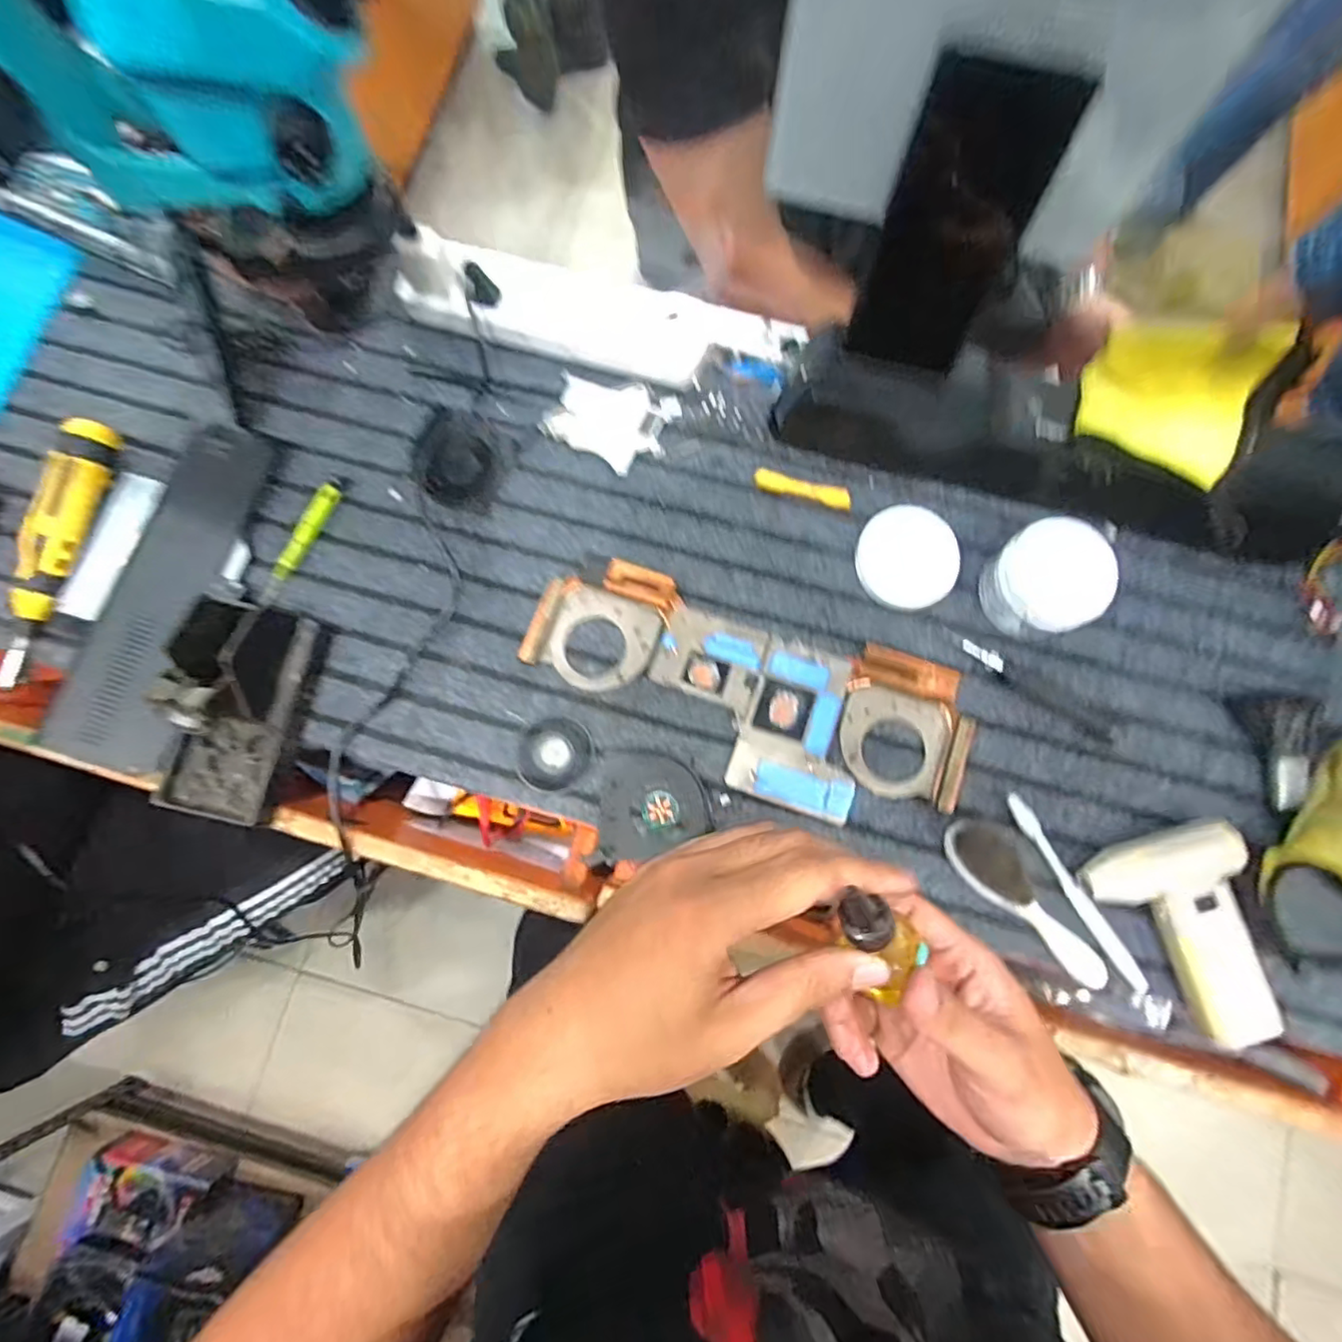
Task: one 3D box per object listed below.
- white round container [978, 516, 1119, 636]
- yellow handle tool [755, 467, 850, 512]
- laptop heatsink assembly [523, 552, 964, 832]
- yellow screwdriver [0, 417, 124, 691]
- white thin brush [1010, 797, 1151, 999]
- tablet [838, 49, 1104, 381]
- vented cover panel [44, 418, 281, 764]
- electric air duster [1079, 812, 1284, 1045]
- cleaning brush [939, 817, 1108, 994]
[{"bbox_3d":[0.285,-0.069,0.468,0.068,0.061,0.079,-35,82,-6],"label":"white round container"},{"bbox_3d":[0.110,-0.152,0.513,0.081,0.004,0.018,15,80,3],"label":"yellow handle tool"},{"bbox_3d":[0.057,0.018,0.479,0.342,0.013,0.133,19,81,4],"label":"laptop heatsink assembly"},{"bbox_3d":[-0.497,-0.097,0.487,0.043,0.031,0.218,16,80,3],"label":"yellow screwdriver"},{"bbox_3d":[0.298,0.163,0.448,0.012,0.016,0.163,-33,81,-5],"label":"white thin brush"},{"bbox_3d":[0.167,-0.261,0.369,0.077,0.154,0.005,19,58,5],"label":"tablet"},{"bbox_3d":[-0.409,-0.070,0.495,0.087,0.014,0.280,13,80,3],"label":"vented cover panel"},{"bbox_3d":[0.363,0.190,0.435,0.101,0.033,0.149,-13,80,-2],"label":"electric air duster"},{"bbox_3d":[0.263,0.166,0.442,0.044,0.029,0.145,-43,82,-7],"label":"cleaning brush"}]

